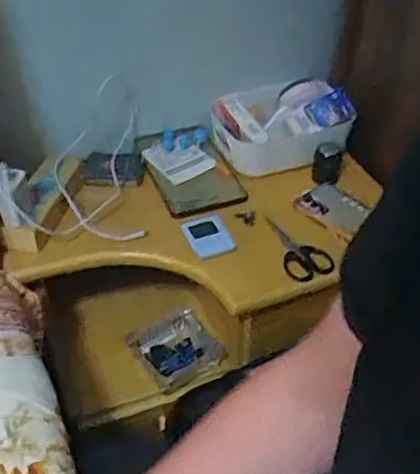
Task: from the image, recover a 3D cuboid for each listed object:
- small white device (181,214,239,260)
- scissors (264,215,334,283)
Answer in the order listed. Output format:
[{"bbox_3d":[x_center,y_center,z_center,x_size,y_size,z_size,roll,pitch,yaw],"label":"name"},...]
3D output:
[{"bbox_3d":[-0.002,-0.004,0.865,0.058,0.006,0.074,-15,45,-22],"label":"small white device"},{"bbox_3d":[0.116,0.009,0.855,0.063,0.005,0.126,-6,42,-12],"label":"scissors"}]

